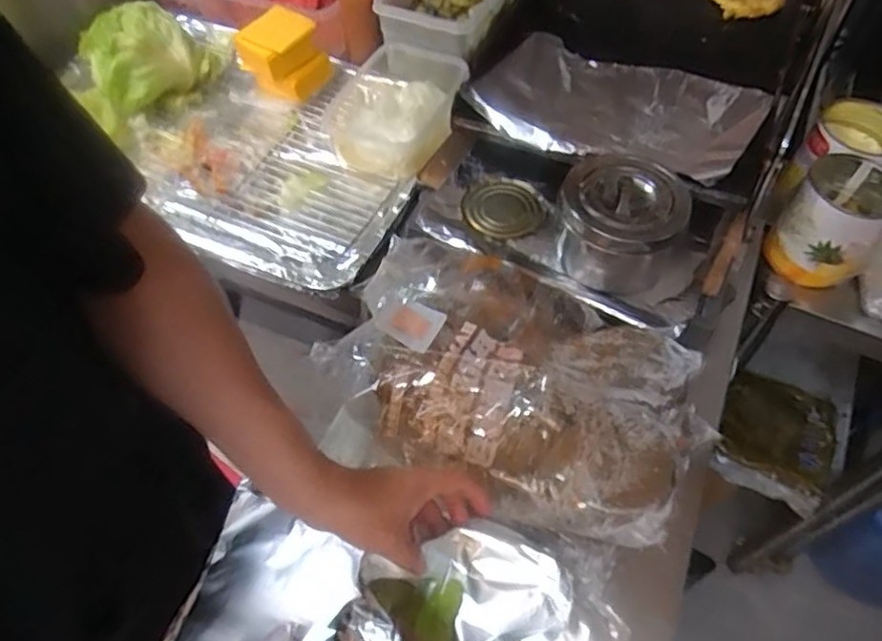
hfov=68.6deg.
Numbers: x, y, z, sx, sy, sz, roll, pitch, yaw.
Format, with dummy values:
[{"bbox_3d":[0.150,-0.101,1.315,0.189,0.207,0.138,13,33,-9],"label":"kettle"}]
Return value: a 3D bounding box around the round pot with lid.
[{"bbox_3d":[0.178,-0.097,0.658,0.117,0.099,0.122,31,61,19],"label":"round pot with lid"}]

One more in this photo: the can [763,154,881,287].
[{"bbox_3d":[0.456,-0.113,0.760,0.105,0.115,0.096,30,60,19],"label":"can"}]

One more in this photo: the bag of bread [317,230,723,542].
[{"bbox_3d":[0.065,0.054,0.584,0.316,0.120,0.205,25,59,16],"label":"bag of bread"}]

